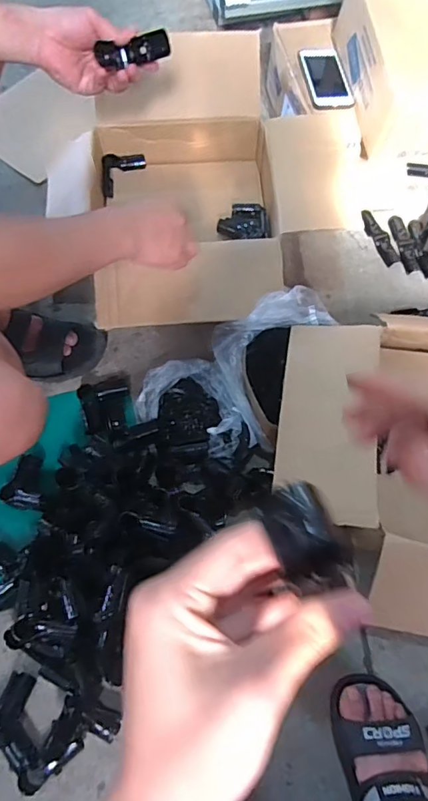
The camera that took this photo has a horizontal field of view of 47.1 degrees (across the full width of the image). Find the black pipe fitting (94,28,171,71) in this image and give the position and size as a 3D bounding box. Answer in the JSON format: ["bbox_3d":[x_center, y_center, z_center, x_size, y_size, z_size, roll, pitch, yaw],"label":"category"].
[{"bbox_3d":[-0.109,-0.482,0.673,0.095,0.037,0.028,-21,70,-9],"label":"black pipe fitting"}]

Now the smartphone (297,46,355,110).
[{"bbox_3d":[0.221,-0.630,0.957,0.086,0.015,0.164,-8,68,-4],"label":"smartphone"}]

